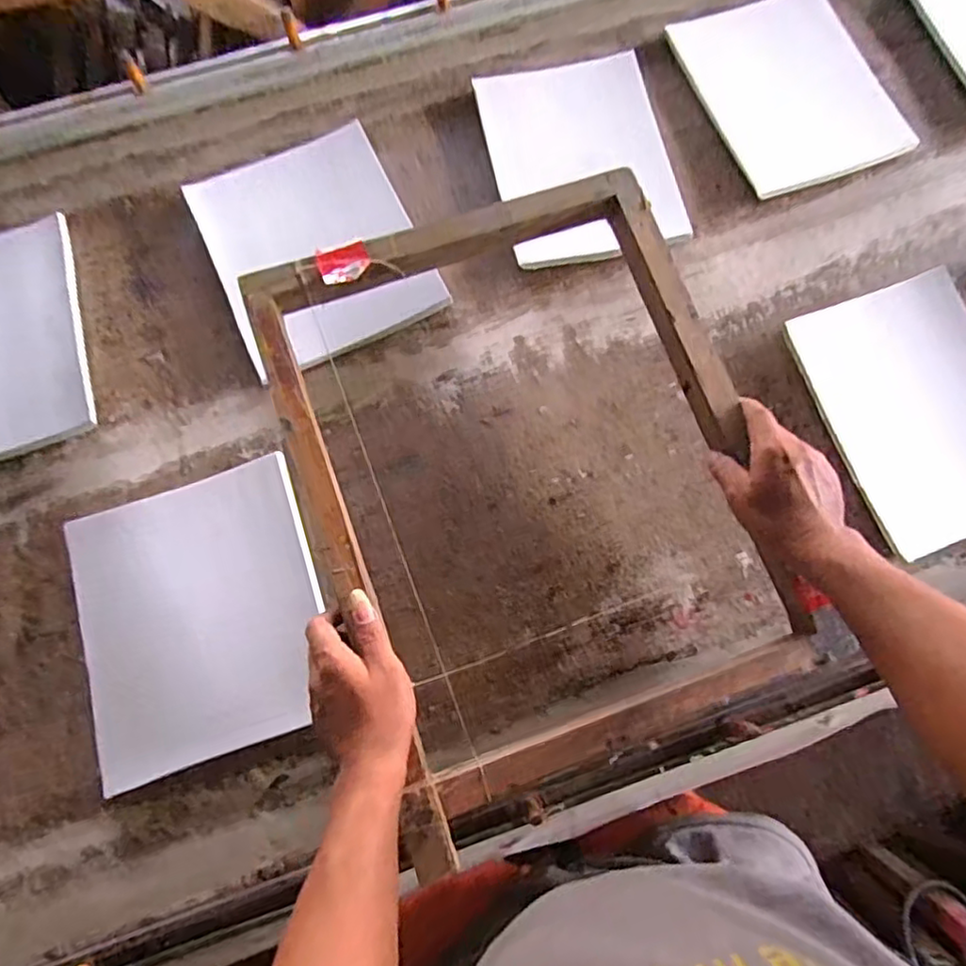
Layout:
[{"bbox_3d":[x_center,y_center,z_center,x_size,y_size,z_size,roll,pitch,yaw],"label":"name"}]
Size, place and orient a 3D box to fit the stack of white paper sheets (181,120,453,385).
[{"bbox_3d":[-0.200,-0.289,0.736,0.226,0.037,0.213,-25,74,-7],"label":"stack of white paper sheets"}]

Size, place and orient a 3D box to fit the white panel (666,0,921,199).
[{"bbox_3d":[0.371,-0.478,0.778,0.195,0.016,0.259,-21,79,-1],"label":"white panel"}]

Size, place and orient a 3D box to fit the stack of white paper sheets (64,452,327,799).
[{"bbox_3d":[-0.270,0.128,0.621,0.221,0.013,0.256,-17,80,-11],"label":"stack of white paper sheets"}]

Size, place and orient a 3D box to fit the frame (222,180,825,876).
[{"bbox_3d":[0.047,-0.008,0.570,0.390,0.040,0.524,-19,79,-7],"label":"frame"}]

